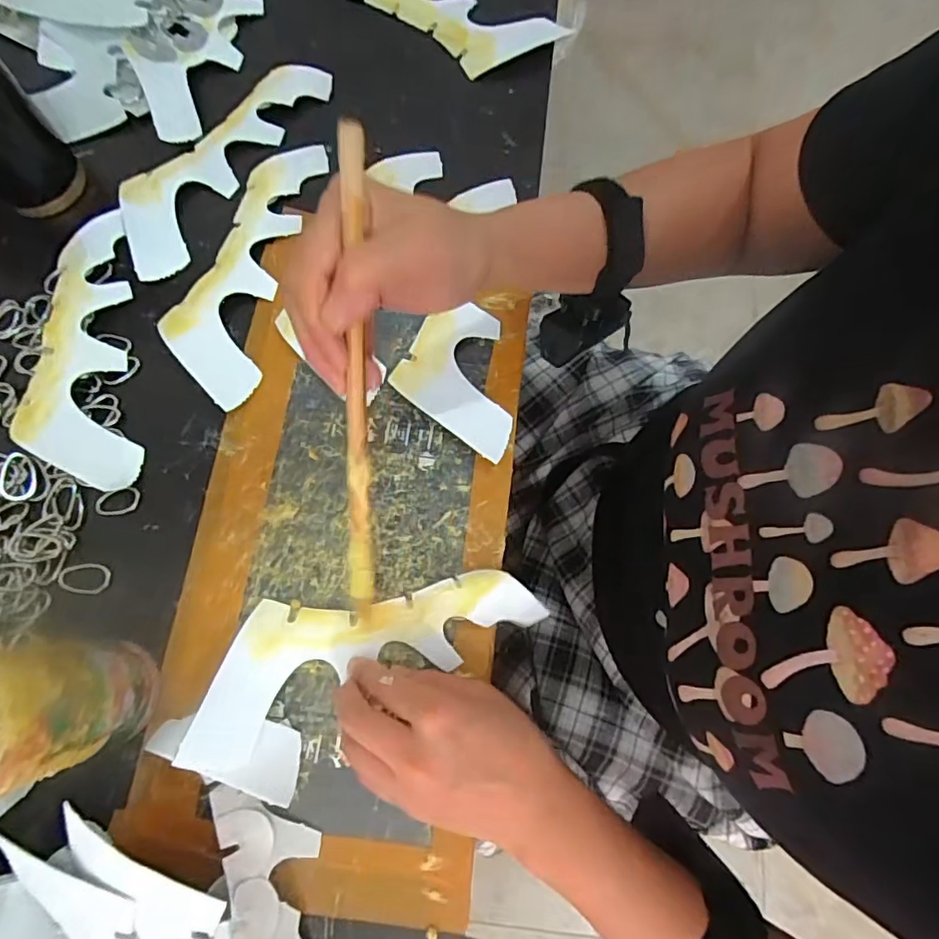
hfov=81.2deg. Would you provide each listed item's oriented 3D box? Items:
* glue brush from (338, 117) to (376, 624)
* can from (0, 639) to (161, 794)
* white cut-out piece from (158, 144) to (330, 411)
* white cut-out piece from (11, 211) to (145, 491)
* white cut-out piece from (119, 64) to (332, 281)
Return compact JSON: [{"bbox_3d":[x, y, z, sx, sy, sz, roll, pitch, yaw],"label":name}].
[{"bbox_3d":[-0.056,-0.019,0.278,0.013,0.266,0.006,6,32,1],"label":"glue brush"},{"bbox_3d":[-0.231,0.128,0.289,0.076,0.119,0.061,-20,75,-6],"label":"can"},{"bbox_3d":[-0.175,-0.158,0.418,0.076,0.013,0.220,14,74,3],"label":"white cut-out piece"},{"bbox_3d":[-0.285,-0.087,0.395,0.075,0.008,0.215,-9,75,-14],"label":"white cut-out piece"},{"bbox_3d":[-0.207,-0.251,0.440,0.076,0.011,0.219,32,80,4],"label":"white cut-out piece"}]

